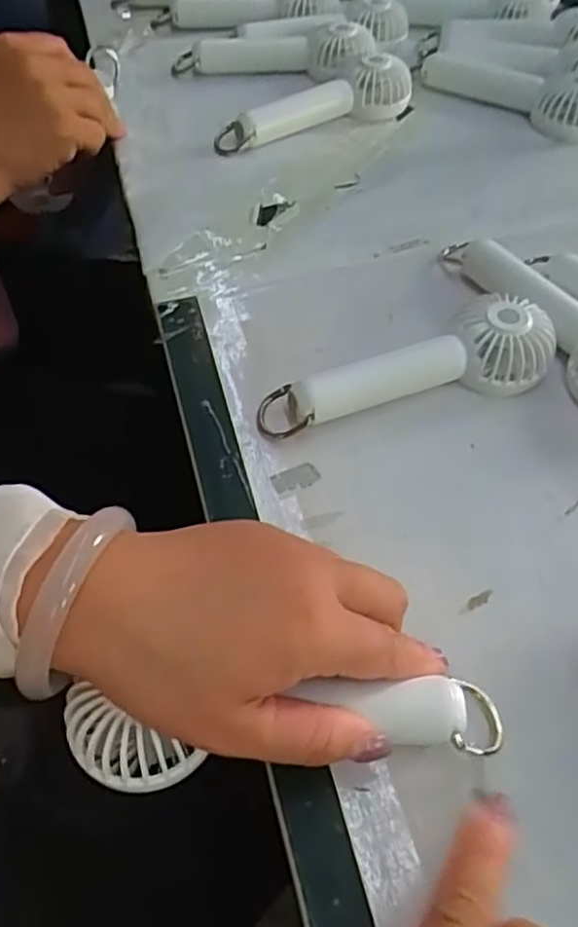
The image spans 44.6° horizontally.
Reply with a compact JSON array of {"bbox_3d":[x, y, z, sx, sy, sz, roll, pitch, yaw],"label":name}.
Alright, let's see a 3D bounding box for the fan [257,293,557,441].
[{"bbox_3d":[0.061,-0.052,0.372,0.157,0.032,0.045,-11,55,-8],"label":"fan"}]

